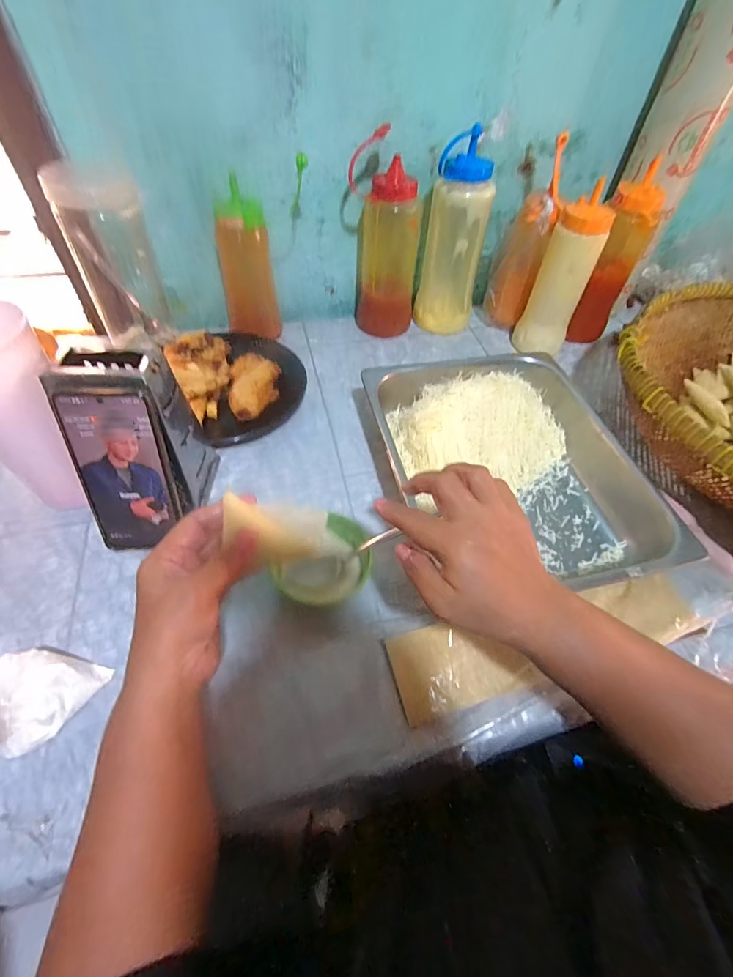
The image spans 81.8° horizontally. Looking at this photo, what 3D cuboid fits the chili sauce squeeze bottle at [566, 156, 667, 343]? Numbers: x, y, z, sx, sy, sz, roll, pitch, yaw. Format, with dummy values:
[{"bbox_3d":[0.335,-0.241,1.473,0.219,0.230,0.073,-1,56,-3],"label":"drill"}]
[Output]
[{"bbox_3d":[0.350,-0.329,0.623,0.075,0.211,0.074,-5,54,-7],"label":"chili sauce squeeze bottle"}]

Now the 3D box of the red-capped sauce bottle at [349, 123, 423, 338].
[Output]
[{"bbox_3d":[0.024,-0.341,0.611,0.101,0.224,0.070,-3,53,-6],"label":"red-capped sauce bottle"}]

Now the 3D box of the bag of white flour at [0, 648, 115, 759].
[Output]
[{"bbox_3d":[-0.255,0.151,0.309,0.086,0.079,0.079,-6,54,-8],"label":"bag of white flour"}]

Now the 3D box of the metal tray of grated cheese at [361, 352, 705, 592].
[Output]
[{"bbox_3d":[0.156,-0.036,0.486,0.269,0.062,0.317,-9,54,-10],"label":"metal tray of grated cheese"}]

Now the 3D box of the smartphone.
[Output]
[{"bbox_3d":[-0.218,-0.010,0.380,0.077,0.159,0.005,-3,33,-3],"label":"smartphone"}]

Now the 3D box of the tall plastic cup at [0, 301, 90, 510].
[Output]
[{"bbox_3d":[-0.310,-0.062,0.391,0.077,0.194,0.081,39,60,23],"label":"tall plastic cup"}]

